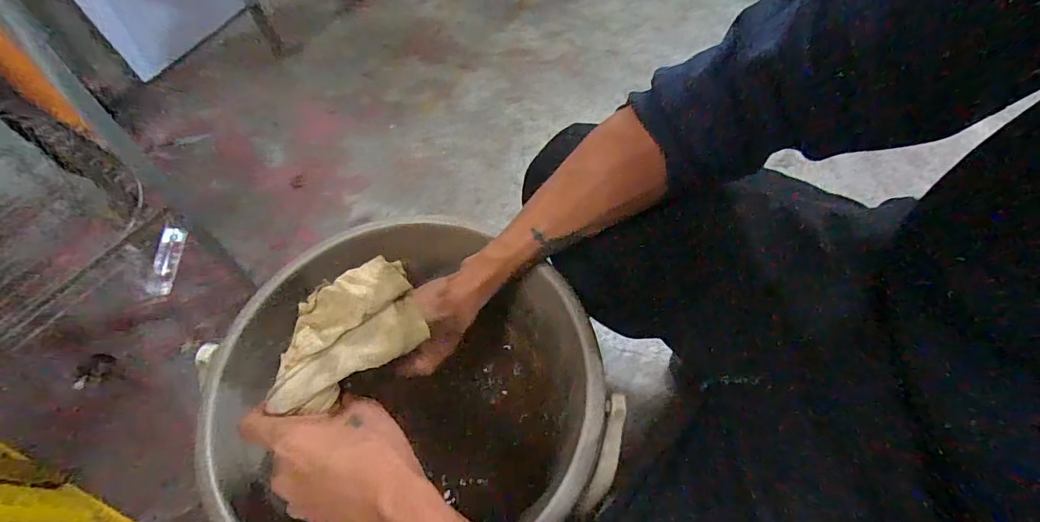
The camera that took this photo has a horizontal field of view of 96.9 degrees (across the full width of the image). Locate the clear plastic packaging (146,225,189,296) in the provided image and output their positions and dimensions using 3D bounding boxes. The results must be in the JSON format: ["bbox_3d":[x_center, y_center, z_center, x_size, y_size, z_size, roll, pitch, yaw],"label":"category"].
[{"bbox_3d":[-0.586,0.001,0.765,0.037,0.019,0.122,15,60,-28],"label":"clear plastic packaging"}]

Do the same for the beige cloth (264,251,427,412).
[{"bbox_3d":[-0.125,0.051,0.321,0.117,0.025,0.069,-33,89,0],"label":"beige cloth"}]

